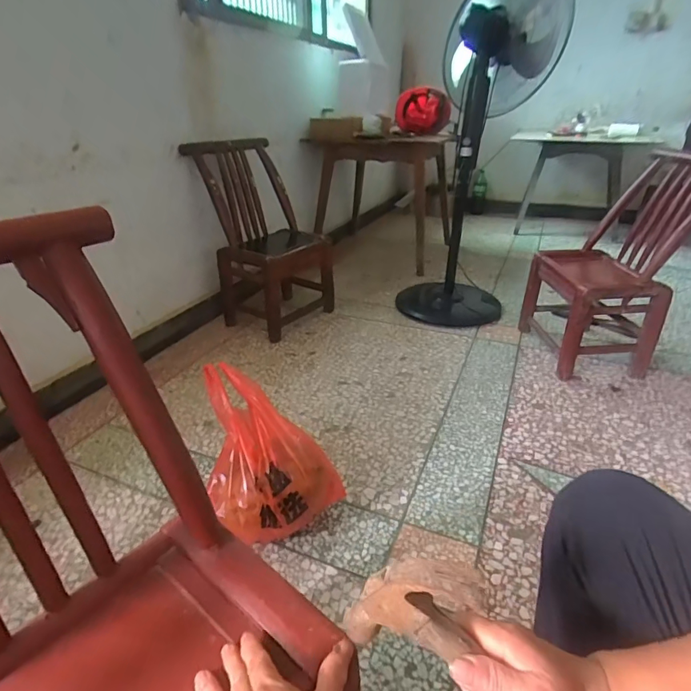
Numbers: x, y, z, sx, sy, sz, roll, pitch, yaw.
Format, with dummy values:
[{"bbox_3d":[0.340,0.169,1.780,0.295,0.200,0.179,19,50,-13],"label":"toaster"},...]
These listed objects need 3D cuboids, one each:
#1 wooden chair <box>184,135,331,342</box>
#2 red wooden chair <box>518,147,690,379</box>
[{"bbox_3d":[-0.271,-0.382,1.592,0.371,0.616,0.322,13,32,20],"label":"wooden chair"},{"bbox_3d":[0.815,-0.240,1.341,0.378,0.602,0.339,-3,29,-5],"label":"red wooden chair"}]

